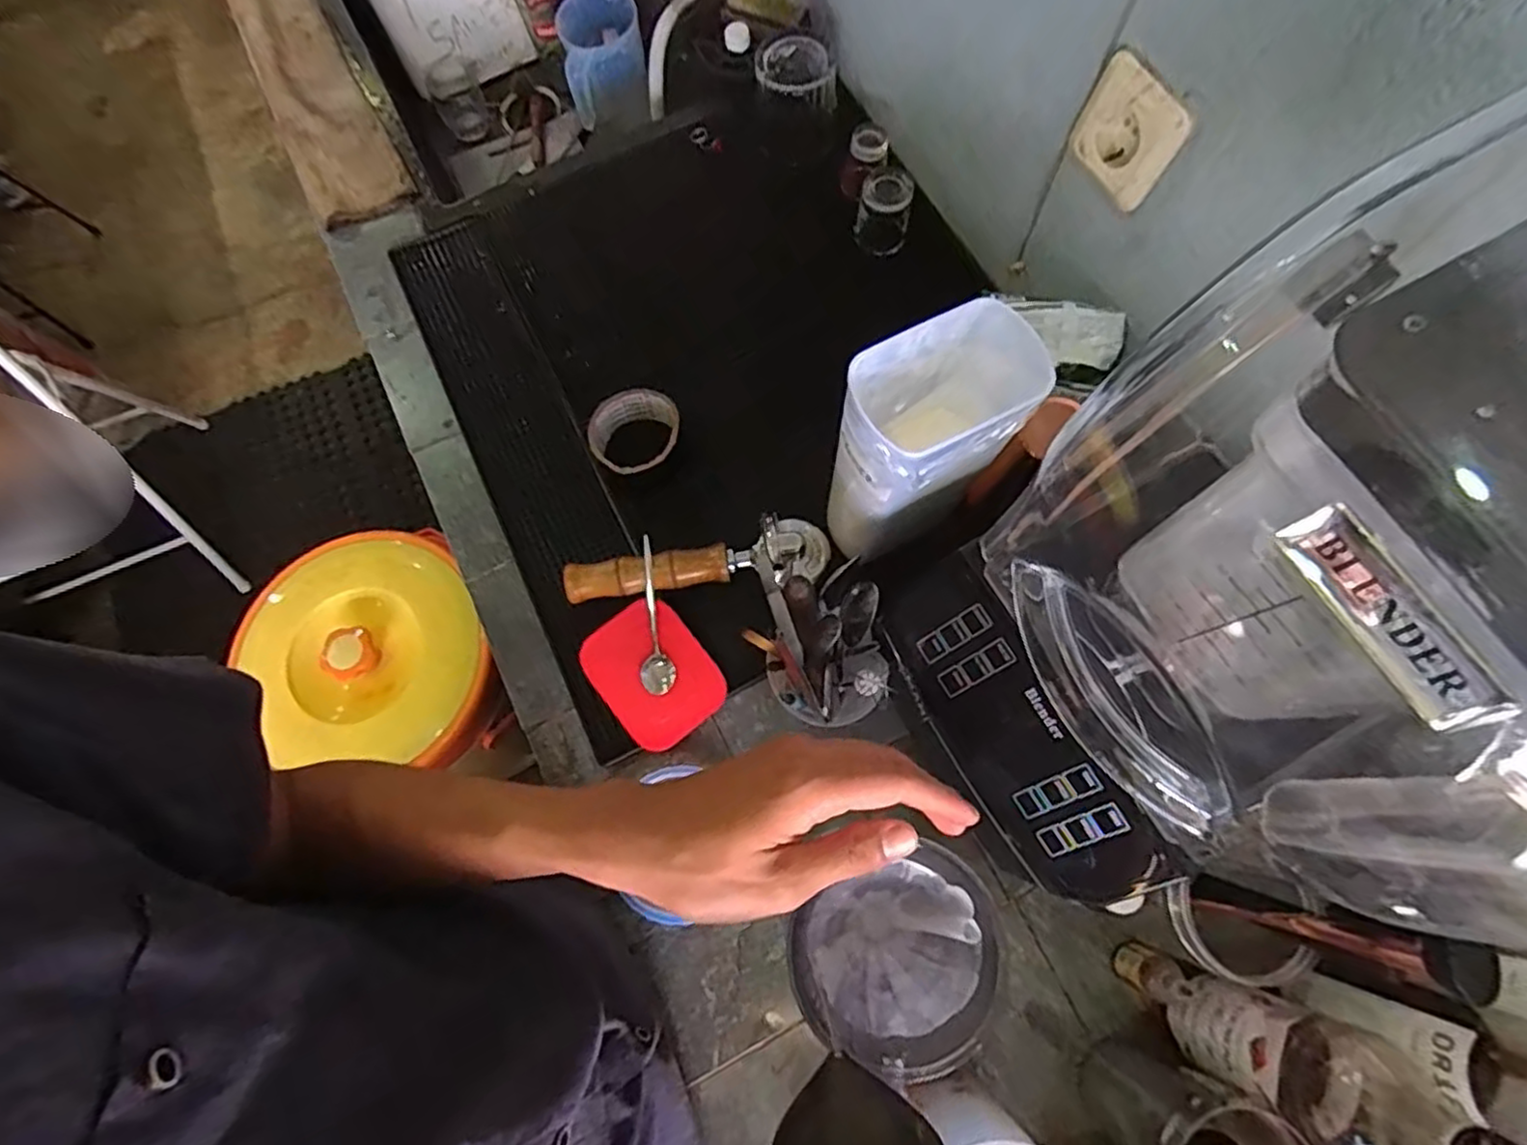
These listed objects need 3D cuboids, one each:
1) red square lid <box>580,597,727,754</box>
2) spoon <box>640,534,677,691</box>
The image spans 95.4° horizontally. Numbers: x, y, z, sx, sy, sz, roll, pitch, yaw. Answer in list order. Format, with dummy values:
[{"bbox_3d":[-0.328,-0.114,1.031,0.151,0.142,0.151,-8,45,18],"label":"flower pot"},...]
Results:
[{"bbox_3d":[-0.092,0.085,0.580,0.089,0.007,0.112,-38,90,-8],"label":"red square lid"},{"bbox_3d":[-0.097,0.039,0.584,0.027,0.036,0.127,-12,73,-3],"label":"spoon"}]

